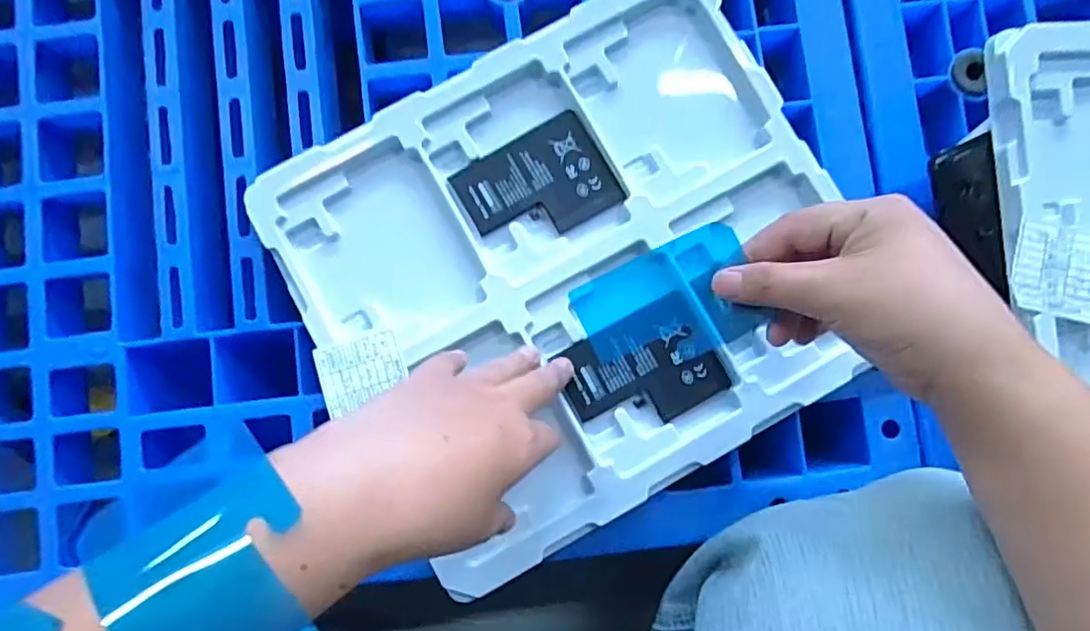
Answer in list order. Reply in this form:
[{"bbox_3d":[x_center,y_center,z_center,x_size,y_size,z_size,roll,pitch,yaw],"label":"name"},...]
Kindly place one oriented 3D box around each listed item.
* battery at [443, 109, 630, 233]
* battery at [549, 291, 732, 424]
[{"bbox_3d":[-0.005,-0.079,0.376,0.088,0.004,0.066,-29,86,-3],"label":"battery"},{"bbox_3d":[0.058,0.034,0.368,0.089,0.004,0.065,-27,86,-3],"label":"battery"}]

